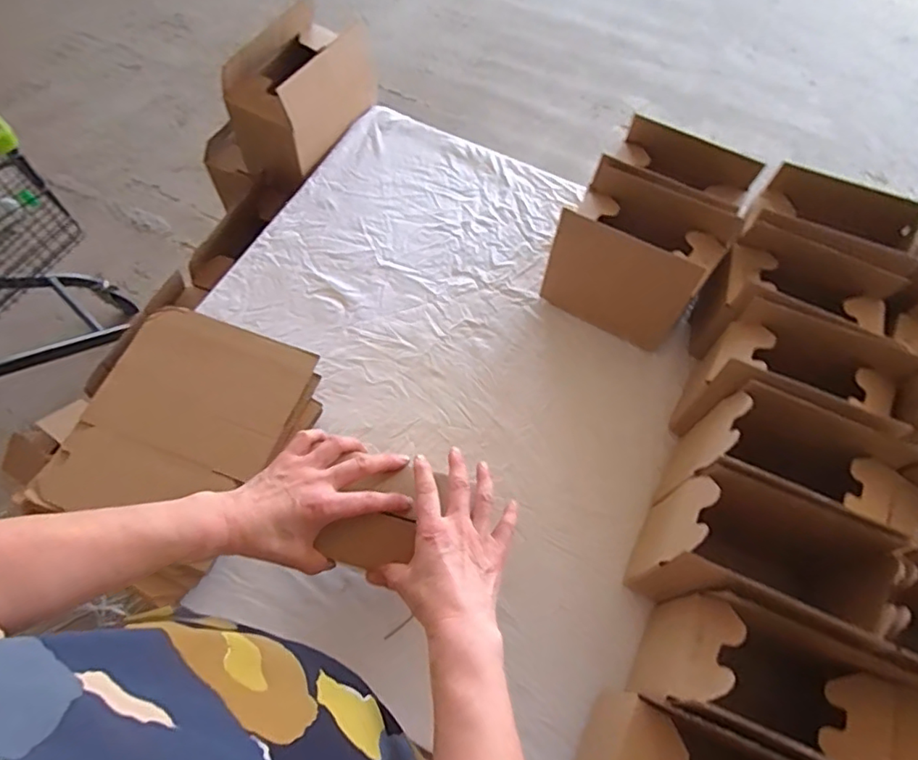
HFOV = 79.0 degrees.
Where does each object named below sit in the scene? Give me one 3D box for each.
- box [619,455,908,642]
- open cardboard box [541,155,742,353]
[{"bbox_3d":[0.309,0.196,0.594,0.201,0.183,0.119,21,66,9],"label":"box"},{"bbox_3d":[0.236,-0.163,0.773,0.192,0.175,0.139,29,68,12],"label":"open cardboard box"}]

